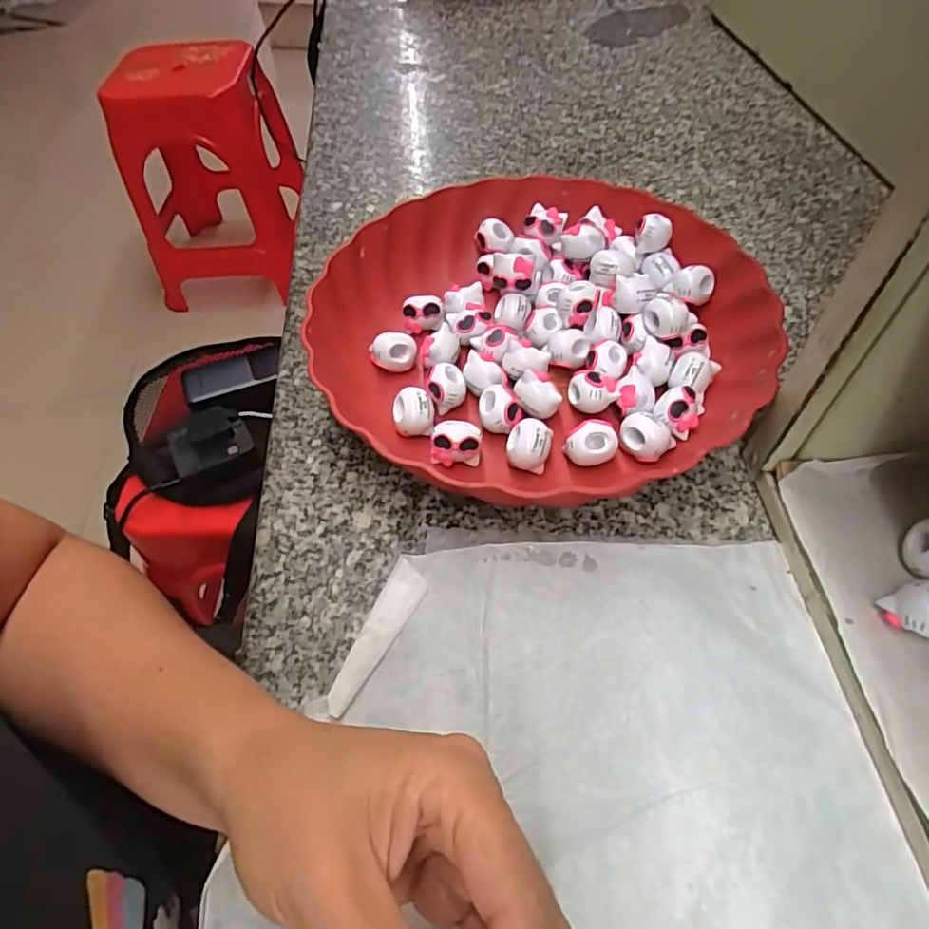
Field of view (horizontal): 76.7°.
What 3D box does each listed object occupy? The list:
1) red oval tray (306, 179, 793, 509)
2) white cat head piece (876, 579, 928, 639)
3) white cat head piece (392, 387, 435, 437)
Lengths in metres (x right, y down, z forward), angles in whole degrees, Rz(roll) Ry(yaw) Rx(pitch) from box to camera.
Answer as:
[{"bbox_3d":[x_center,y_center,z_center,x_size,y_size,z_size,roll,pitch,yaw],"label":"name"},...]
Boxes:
[{"bbox_3d":[0.039,-0.077,0.333,0.225,0.048,0.223,-29,57,-17],"label":"red oval tray"},{"bbox_3d":[0.175,0.057,0.223,0.021,0.021,0.020,-2,54,2],"label":"white cat head piece"},{"bbox_3d":[-0.027,-0.026,0.315,0.021,0.022,0.020,-12,54,-6],"label":"white cat head piece"}]

